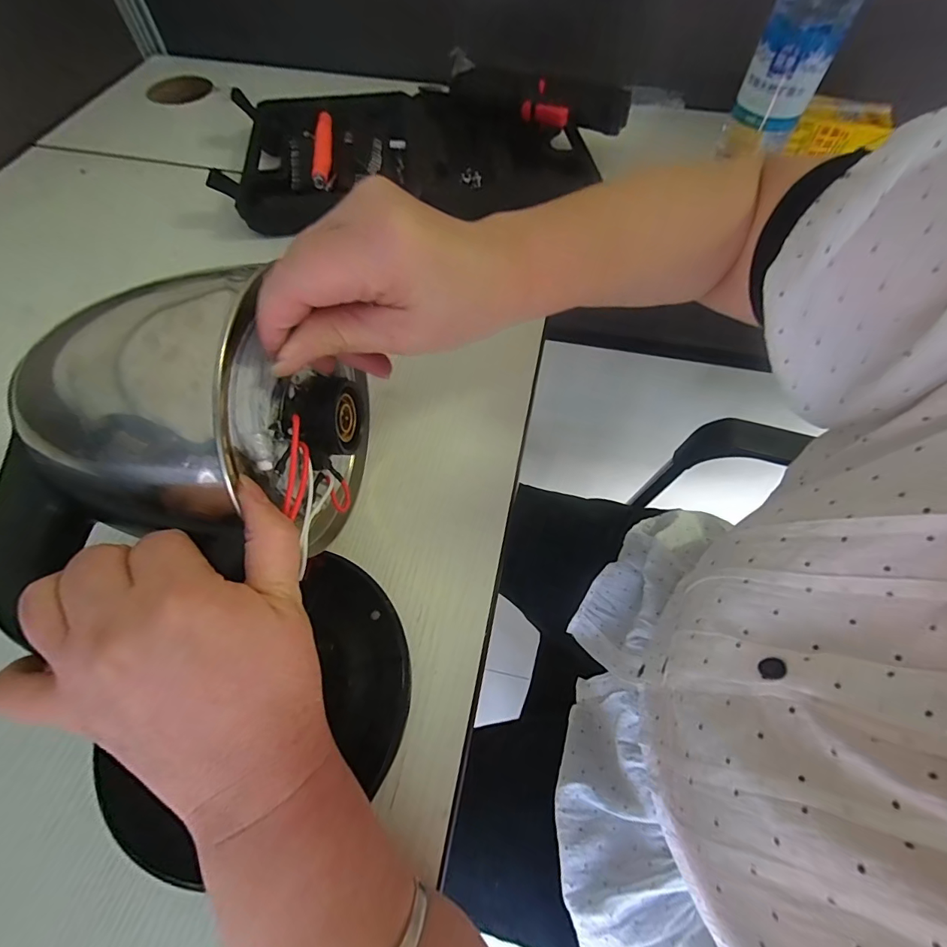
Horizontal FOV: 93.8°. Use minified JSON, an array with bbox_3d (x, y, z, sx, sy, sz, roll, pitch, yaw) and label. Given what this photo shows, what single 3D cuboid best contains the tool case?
[{"bbox_3d":[-0.053,-0.346,0.447,0.374,0.067,0.211,-6,61,-4],"label":"tool case"}]

